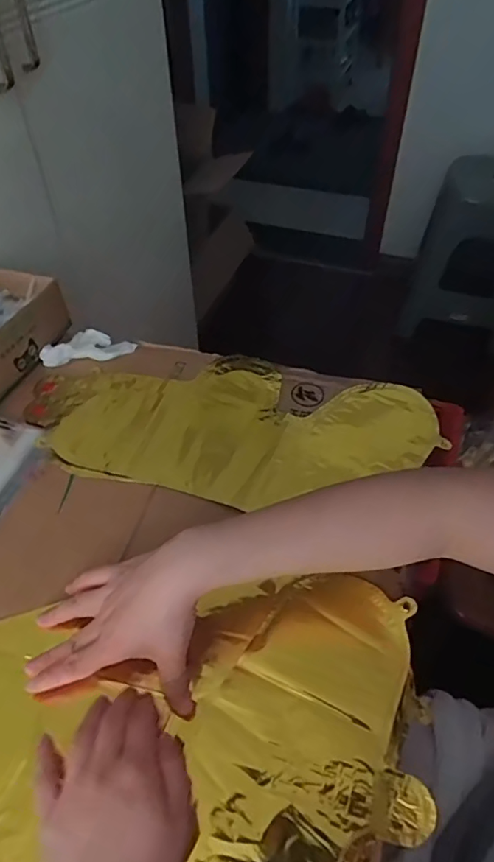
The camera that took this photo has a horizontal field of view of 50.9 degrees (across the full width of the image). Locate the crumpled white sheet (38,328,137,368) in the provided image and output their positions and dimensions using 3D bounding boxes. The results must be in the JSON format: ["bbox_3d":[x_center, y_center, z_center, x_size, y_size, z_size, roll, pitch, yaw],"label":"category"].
[{"bbox_3d":[-0.200,-0.110,0.646,0.110,0.016,0.049,-14,51,-14],"label":"crumpled white sheet"}]

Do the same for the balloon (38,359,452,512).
[{"bbox_3d":[0.003,-0.004,0.587,0.412,0.047,0.181,2,49,3],"label":"balloon"}]

